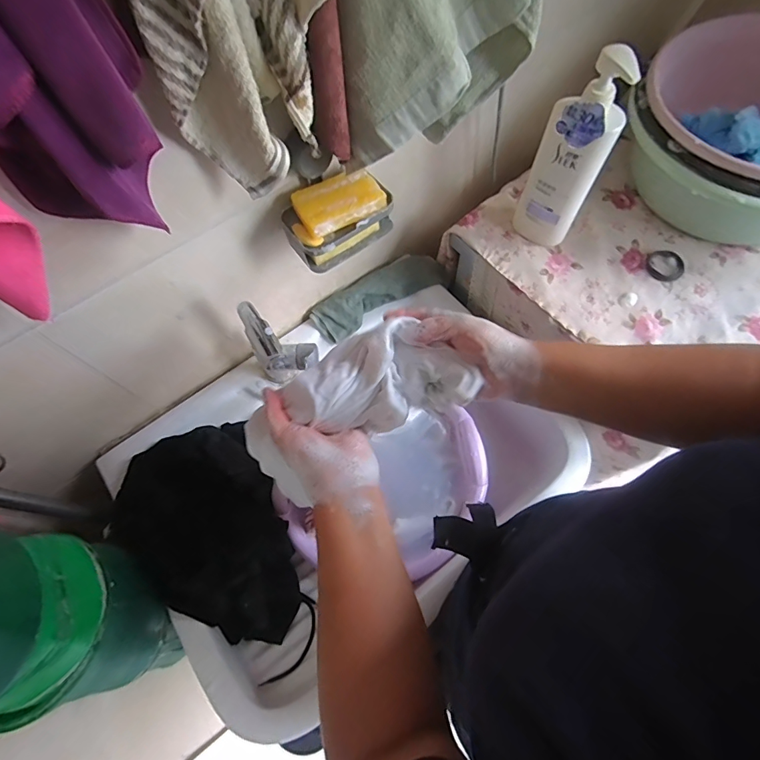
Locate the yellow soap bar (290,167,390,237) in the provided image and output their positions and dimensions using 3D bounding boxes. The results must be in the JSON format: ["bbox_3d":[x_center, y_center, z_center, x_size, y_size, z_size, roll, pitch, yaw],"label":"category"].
[{"bbox_3d":[-0.050,-0.225,0.541,0.105,0.022,0.065,-28,68,-8],"label":"yellow soap bar"}]

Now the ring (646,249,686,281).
[{"bbox_3d":[0.445,-0.180,0.676,0.058,0.006,0.054,-1,66,2],"label":"ring"}]

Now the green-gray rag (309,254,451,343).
[{"bbox_3d":[0.000,-0.159,0.789,0.255,0.037,0.078,-27,67,-7],"label":"green-gray rag"}]

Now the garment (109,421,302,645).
[{"bbox_3d":[-0.254,0.225,0.647,0.211,0.090,0.347,-32,68,-9],"label":"garment"}]

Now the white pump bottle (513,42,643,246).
[{"bbox_3d":[0.255,-0.297,0.591,0.089,0.268,0.050,21,69,11],"label":"white pump bottle"}]

